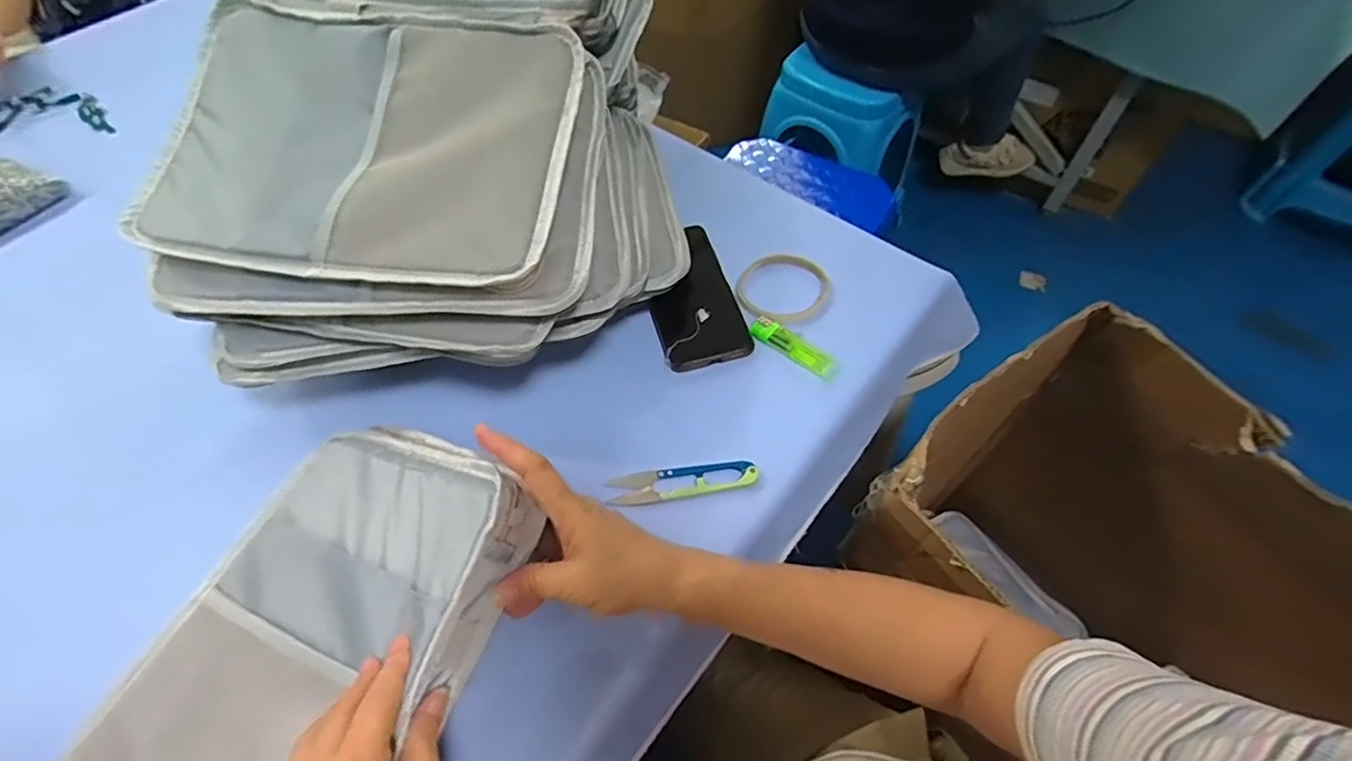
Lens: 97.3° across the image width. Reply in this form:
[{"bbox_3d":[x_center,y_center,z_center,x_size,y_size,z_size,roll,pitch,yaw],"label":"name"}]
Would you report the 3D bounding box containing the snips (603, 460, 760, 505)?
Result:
[{"bbox_3d":[0.006,0.081,0.473,0.117,0.014,0.027,-7,56,-4],"label":"snips"}]

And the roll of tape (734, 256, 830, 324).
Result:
[{"bbox_3d":[0.102,-0.091,0.587,0.086,0.018,0.088,0,56,1],"label":"roll of tape"}]

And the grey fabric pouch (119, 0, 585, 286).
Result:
[{"bbox_3d":[-0.225,-0.177,0.430,0.291,0.017,0.215,7,73,1],"label":"grey fabric pouch"}]

